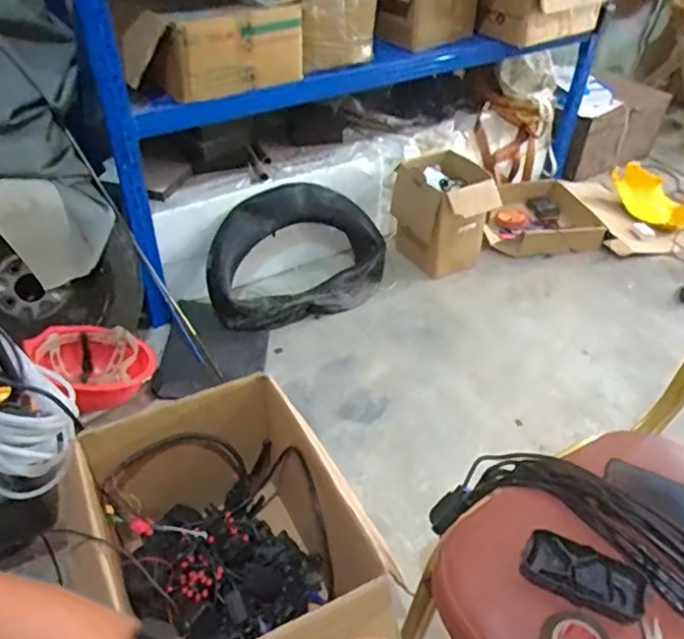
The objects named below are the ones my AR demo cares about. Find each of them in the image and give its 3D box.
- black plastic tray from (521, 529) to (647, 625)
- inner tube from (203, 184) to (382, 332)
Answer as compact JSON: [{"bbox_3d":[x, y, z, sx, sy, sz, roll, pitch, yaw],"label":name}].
[{"bbox_3d":[0.232,0.245,0.594,0.111,0.016,0.052,18,44,19],"label":"black plastic tray"},{"bbox_3d":[-0.110,-0.172,1.601,0.475,0.340,0.114,-12,9,-21],"label":"inner tube"}]

